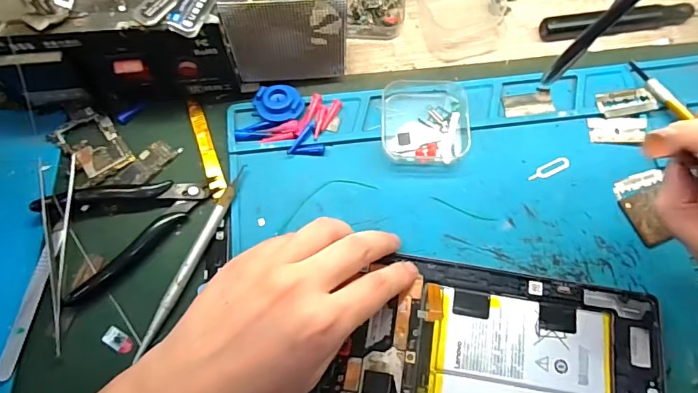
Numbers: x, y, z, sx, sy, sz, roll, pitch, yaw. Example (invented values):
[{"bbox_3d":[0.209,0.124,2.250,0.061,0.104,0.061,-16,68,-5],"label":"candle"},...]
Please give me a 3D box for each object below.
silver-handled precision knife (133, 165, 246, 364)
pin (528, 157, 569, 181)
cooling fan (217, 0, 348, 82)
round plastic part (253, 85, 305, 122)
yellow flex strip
[{"bbox_3d":[-0.104,0.044,0.311,0.011,0.009,0.135,23,73,9],"label":"silver-handled precision knife"},{"bbox_3d":[0.145,-0.019,0.335,0.033,0.004,0.010,-26,76,-3],"label":"pin"},{"bbox_3d":[-0.043,-0.116,0.323,0.081,0.085,0.028,-8,71,-2],"label":"cooling fan"},{"bbox_3d":[-0.053,-0.070,0.345,0.037,0.007,0.029,-13,71,-4],"label":"round plastic part"},{"bbox_3d":[-0.105,-0.036,0.343,0.012,0.004,0.081,-16,71,-15],"label":"yellow flex strip"}]

